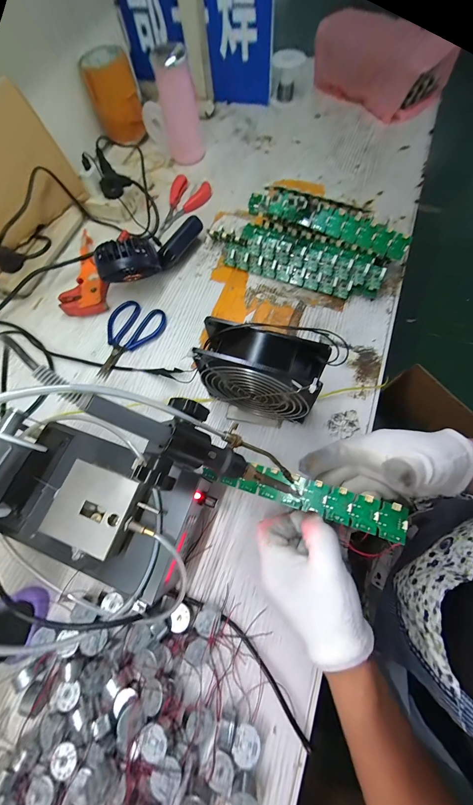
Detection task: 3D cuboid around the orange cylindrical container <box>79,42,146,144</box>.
[{"bbox_3d":[-0.234,-0.587,0.547,0.088,0.108,0.080,-18,69,-4],"label":"orange cylindrical container"}]

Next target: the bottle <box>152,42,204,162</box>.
[{"bbox_3d":[-0.098,-0.515,0.500,0.058,0.136,0.053,-18,69,-4],"label":"bottle"}]

